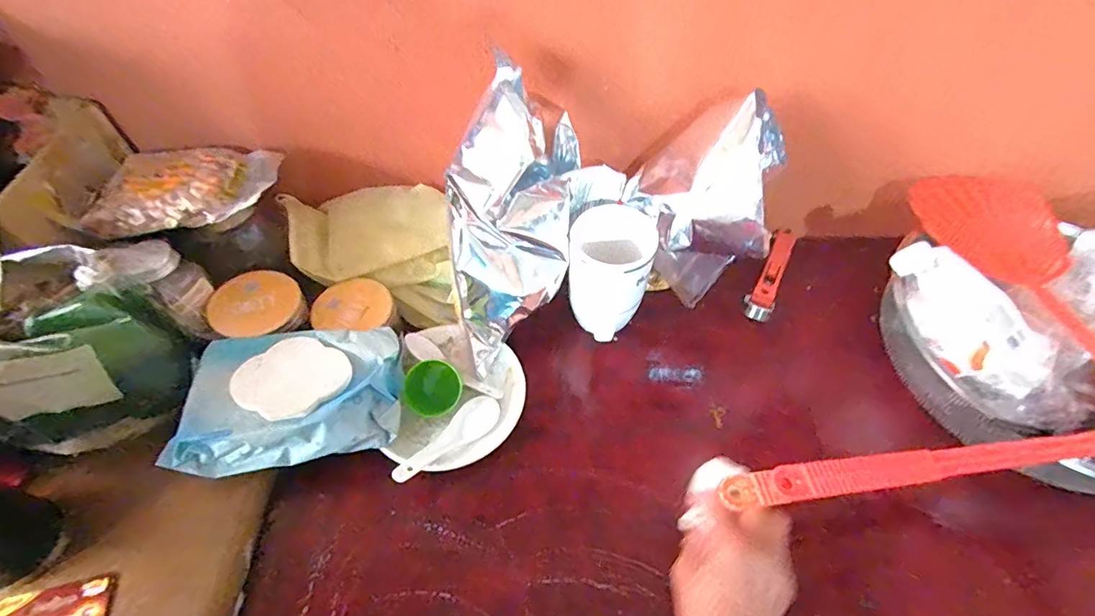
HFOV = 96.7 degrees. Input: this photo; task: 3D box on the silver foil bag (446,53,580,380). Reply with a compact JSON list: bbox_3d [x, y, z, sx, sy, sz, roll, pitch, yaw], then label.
[{"bbox_3d":[-0.033,-0.077,0.487,0.116,0.287,0.089,10,18,4],"label":"silver foil bag"}]

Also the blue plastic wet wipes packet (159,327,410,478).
[{"bbox_3d":[-0.227,0.081,0.442,0.183,0.068,0.110,-11,58,-8],"label":"blue plastic wet wipes packet"}]

